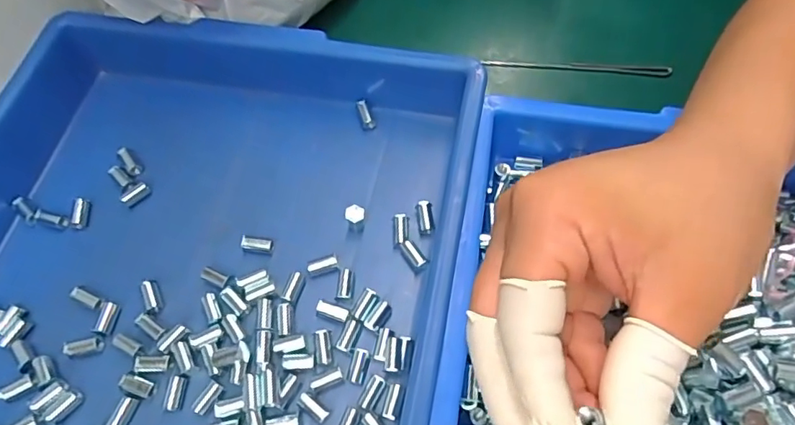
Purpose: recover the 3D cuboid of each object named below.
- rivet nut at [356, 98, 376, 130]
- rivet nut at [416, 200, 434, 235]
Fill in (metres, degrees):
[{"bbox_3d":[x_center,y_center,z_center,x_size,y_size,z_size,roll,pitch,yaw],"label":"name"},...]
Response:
[{"bbox_3d":[-0.021,-0.064,0.340,0.008,0.006,0.021,-19,77,-7],"label":"rivet nut"},{"bbox_3d":[0.016,0.003,0.307,0.008,0.009,0.018,-8,64,-2],"label":"rivet nut"}]

